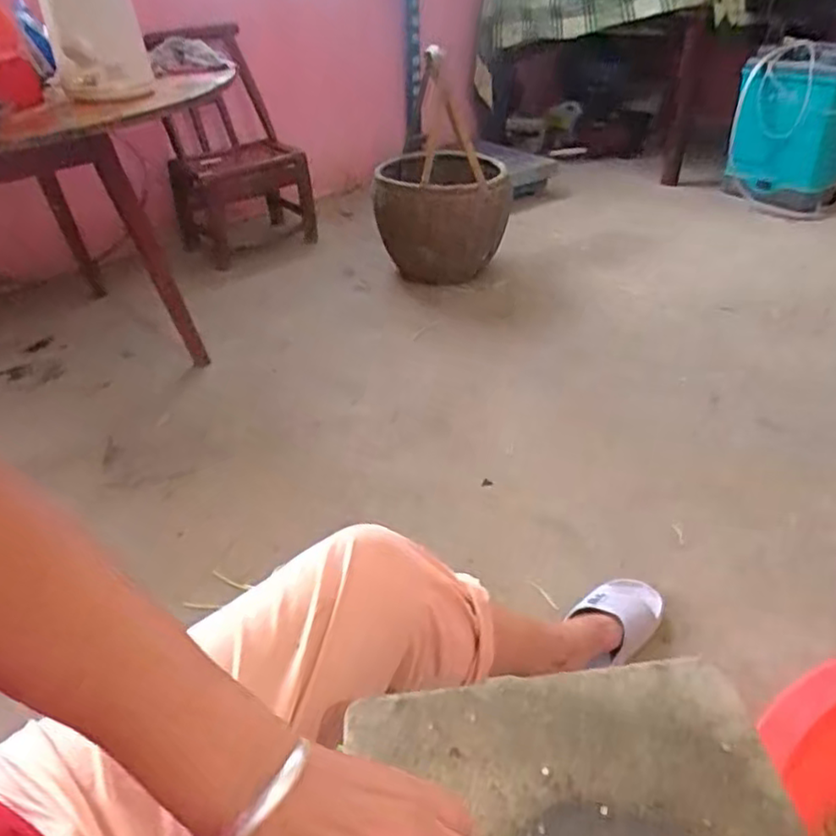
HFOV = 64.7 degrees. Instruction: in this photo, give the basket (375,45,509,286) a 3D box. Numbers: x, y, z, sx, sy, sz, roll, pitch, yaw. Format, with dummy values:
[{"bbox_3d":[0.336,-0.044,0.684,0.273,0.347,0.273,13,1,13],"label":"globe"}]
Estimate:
[{"bbox_3d":[0.069,-0.552,1.823,0.353,0.324,0.303,1,36,7],"label":"basket"}]

